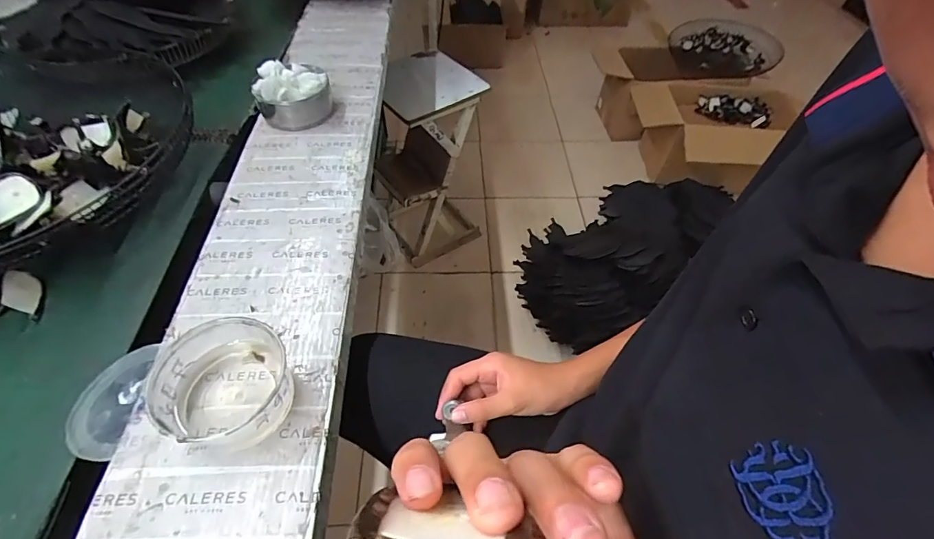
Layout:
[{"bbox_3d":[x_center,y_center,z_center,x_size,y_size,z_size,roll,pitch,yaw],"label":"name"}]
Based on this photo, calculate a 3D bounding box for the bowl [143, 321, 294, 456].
[{"bbox_3d":[-0.232,0.108,0.419,0.105,0.064,0.106,1,53,-1],"label":"bowl"}]

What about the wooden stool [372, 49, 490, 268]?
[{"bbox_3d":[-0.141,-0.370,1.511,0.317,0.623,0.333,-22,56,-18],"label":"wooden stool"}]

